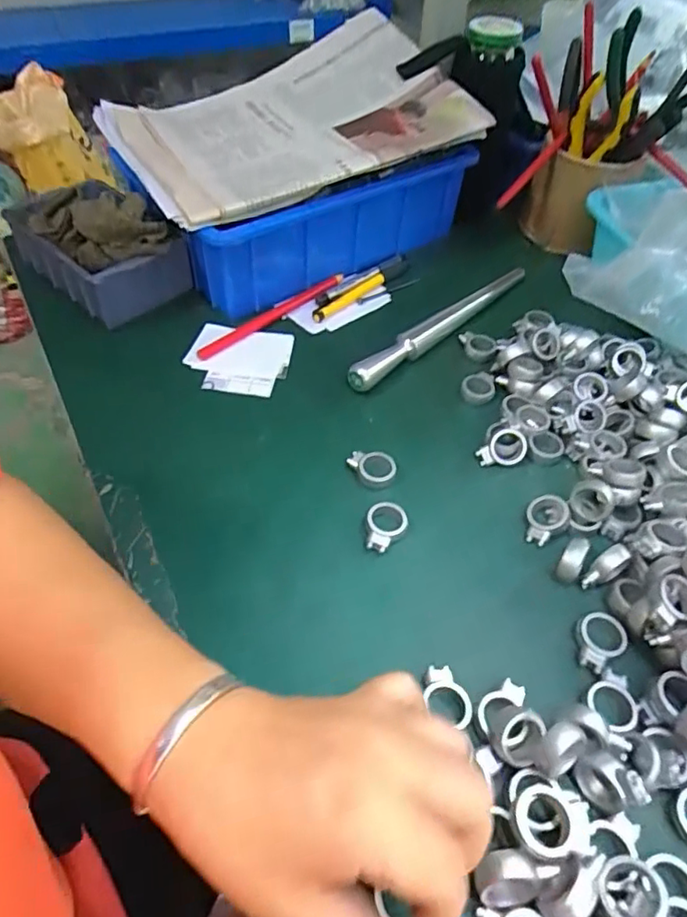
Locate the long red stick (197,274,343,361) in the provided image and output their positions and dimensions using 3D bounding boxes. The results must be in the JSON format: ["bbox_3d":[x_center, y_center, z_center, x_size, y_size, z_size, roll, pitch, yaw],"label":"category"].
[{"bbox_3d":[-0.059,-0.124,0.482,0.155,0.009,0.012,-35,60,-28],"label":"long red stick"}]

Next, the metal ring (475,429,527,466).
[{"bbox_3d":[0.111,-0.008,0.395,0.035,0.004,0.025,-4,94,1],"label":"metal ring"}]

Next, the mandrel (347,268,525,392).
[{"bbox_3d":[0.089,-0.119,0.477,0.225,0.021,0.017,-36,60,-28],"label":"mandrel"}]

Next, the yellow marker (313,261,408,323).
[{"bbox_3d":[0.018,-0.155,0.517,0.014,0.010,0.123,37,57,25],"label":"yellow marker"}]

